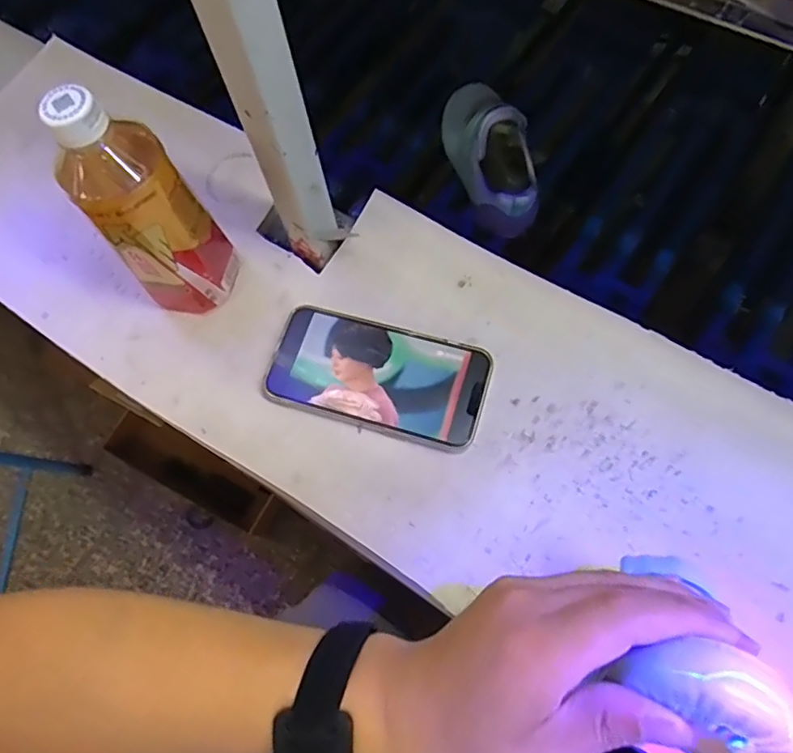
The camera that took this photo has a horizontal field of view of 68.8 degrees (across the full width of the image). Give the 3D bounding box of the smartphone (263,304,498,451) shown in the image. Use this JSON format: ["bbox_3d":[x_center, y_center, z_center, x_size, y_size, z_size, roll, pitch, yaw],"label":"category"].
[{"bbox_3d":[-0.014,-0.001,0.433,0.161,0.008,0.080,14,70,9],"label":"smartphone"}]

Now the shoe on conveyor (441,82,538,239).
[{"bbox_3d":[0.087,-0.215,0.547,0.066,0.080,0.169,-12,68,-1],"label":"shoe on conveyor"}]

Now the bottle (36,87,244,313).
[{"bbox_3d":[-0.165,-0.106,0.393,0.065,0.183,0.053,2,69,5],"label":"bottle"}]

